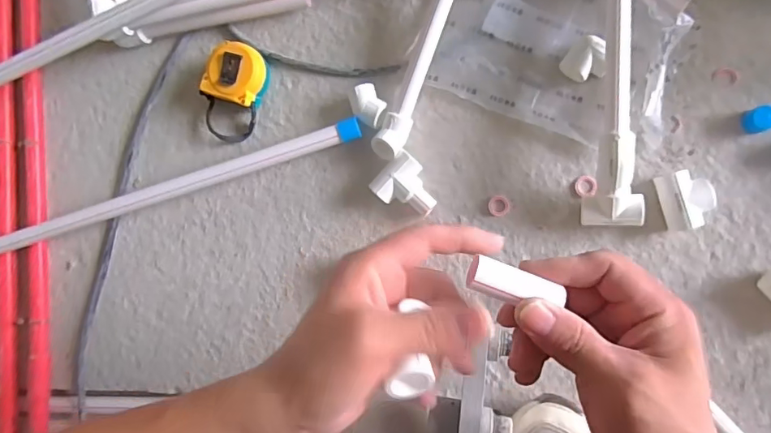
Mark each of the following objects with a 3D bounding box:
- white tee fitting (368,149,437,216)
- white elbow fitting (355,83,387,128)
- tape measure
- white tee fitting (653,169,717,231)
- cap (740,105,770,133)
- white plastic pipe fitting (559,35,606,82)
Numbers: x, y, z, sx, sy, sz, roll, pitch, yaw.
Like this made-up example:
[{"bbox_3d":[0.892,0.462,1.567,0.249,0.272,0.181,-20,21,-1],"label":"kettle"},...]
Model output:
[{"bbox_3d":[0.024,-0.028,0.517,0.053,0.027,0.063,-45,82,6],"label":"white tee fitting"},{"bbox_3d":[-0.017,-0.116,0.525,0.030,0.023,0.044,-36,83,7],"label":"white elbow fitting"},{"bbox_3d":[-0.170,-0.137,0.551,0.059,0.042,0.103,20,92,9],"label":"tape measure"},{"bbox_3d":[0.280,-0.015,0.468,0.043,0.030,0.052,-12,87,9],"label":"white tee fitting"},{"bbox_3d":[0.347,-0.090,0.462,0.023,0.022,0.022,0,89,10],"label":"cap"},{"bbox_3d":[0.191,-0.151,0.484,0.039,0.031,0.038,0,89,10],"label":"white plastic pipe fitting"}]

